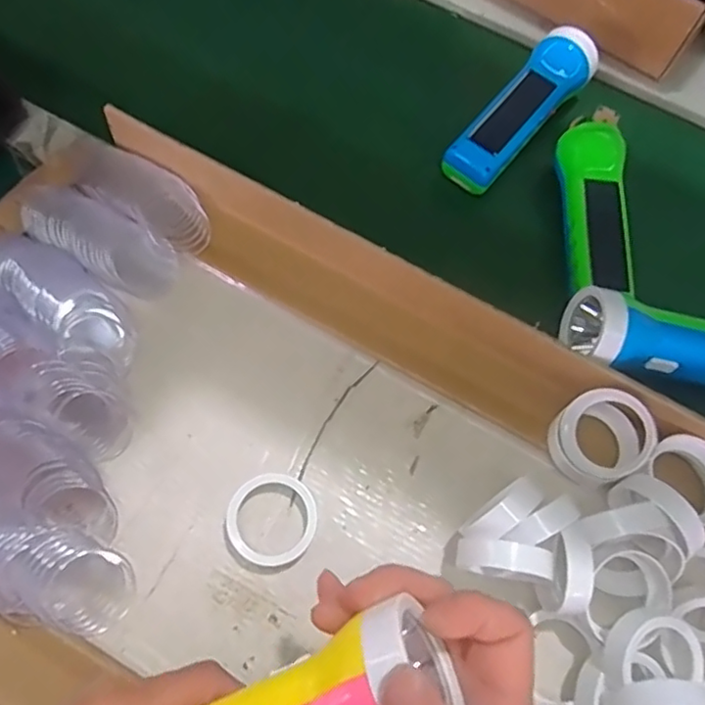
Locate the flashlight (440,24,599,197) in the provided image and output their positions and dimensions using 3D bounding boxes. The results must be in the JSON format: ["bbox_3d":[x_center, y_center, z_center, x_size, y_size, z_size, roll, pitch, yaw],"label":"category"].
[{"bbox_3d":[0.139,-0.197,0.503,0.050,0.046,0.169,40,69,11],"label":"flashlight"}]

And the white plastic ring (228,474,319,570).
[{"bbox_3d":[-0.047,0.100,0.363,0.052,0.016,0.052,2,67,-4],"label":"white plastic ring"}]

